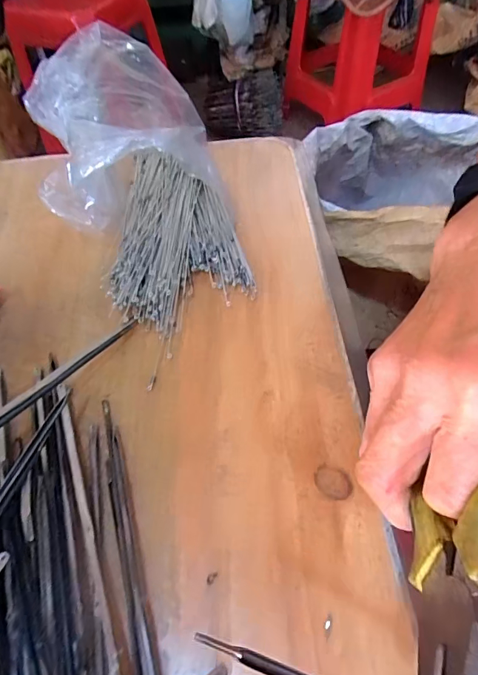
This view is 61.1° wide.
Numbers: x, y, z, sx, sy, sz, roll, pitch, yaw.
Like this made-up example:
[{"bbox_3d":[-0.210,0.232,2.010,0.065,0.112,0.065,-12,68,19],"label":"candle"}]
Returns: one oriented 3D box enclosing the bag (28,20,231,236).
[{"bbox_3d":[-0.089,-0.160,0.325,0.137,0.104,0.128,-15,56,-7],"label":"bag"}]

